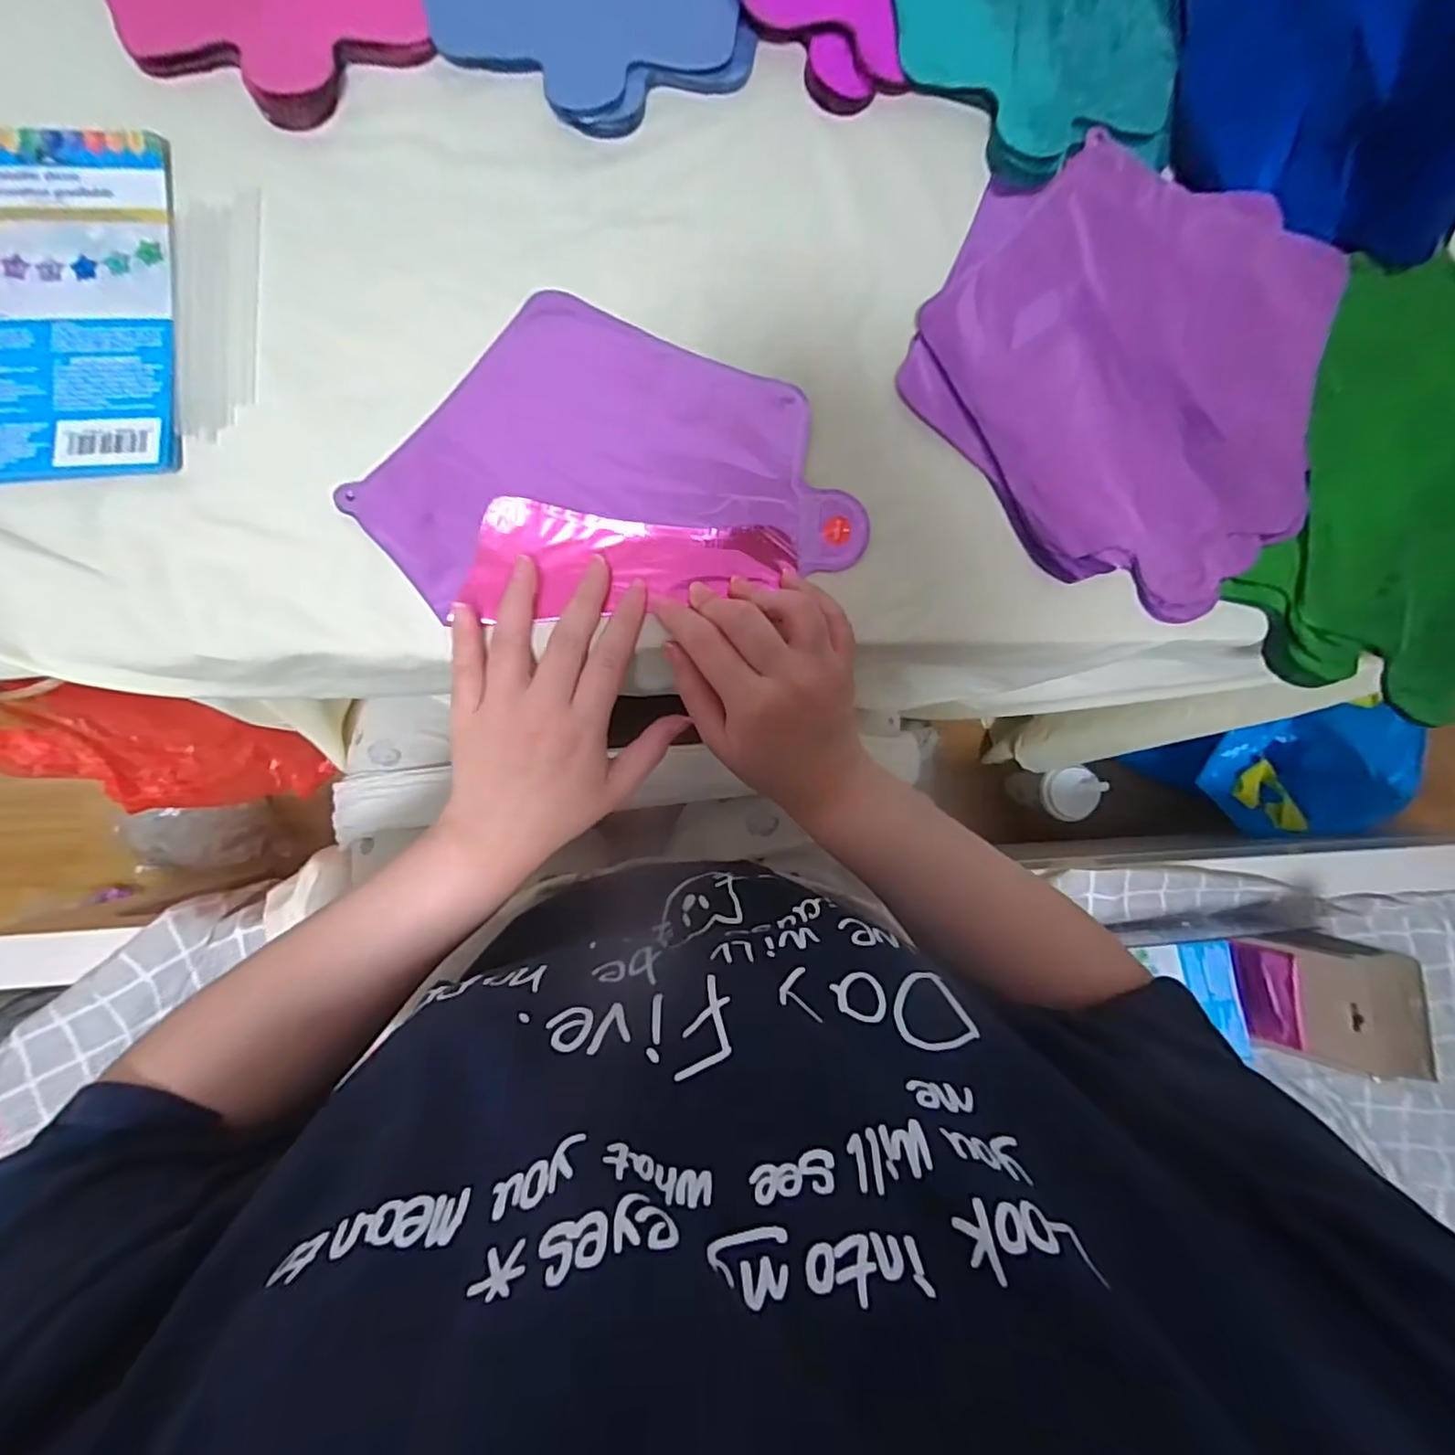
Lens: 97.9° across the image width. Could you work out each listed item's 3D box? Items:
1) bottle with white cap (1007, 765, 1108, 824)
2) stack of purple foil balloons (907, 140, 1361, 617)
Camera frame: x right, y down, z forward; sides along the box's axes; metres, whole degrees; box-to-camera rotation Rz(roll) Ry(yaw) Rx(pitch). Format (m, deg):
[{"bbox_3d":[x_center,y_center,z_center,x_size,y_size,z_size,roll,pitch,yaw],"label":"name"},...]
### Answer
[{"bbox_3d":[0.518,0.106,1.022,0.074,0.173,0.081,0,87,-4],"label":"bottle with white cap"},{"bbox_3d":[0.229,-0.206,0.361,0.226,0.016,0.237,24,84,-1],"label":"stack of purple foil balloons"}]

